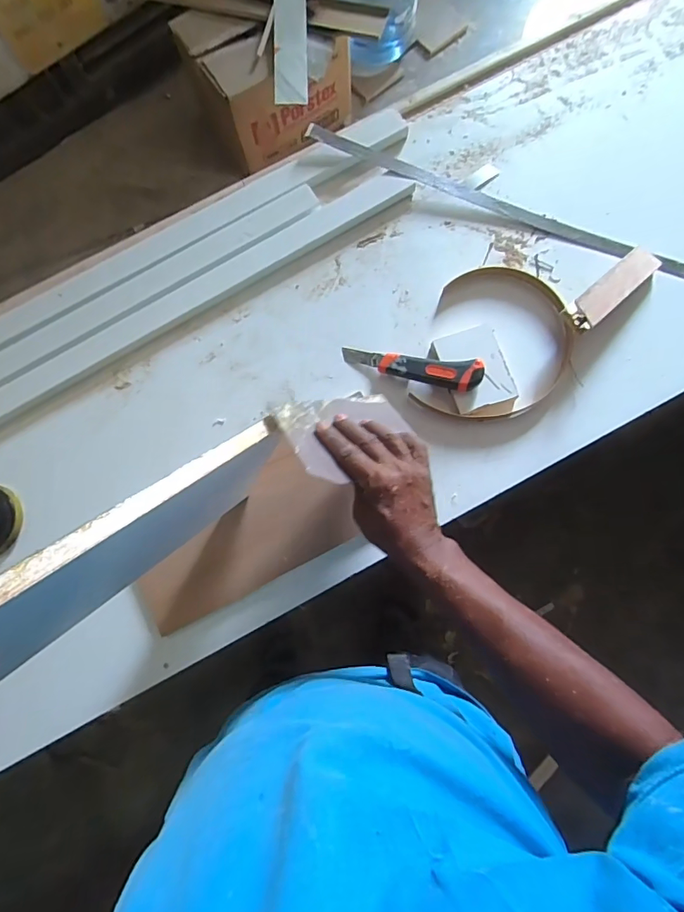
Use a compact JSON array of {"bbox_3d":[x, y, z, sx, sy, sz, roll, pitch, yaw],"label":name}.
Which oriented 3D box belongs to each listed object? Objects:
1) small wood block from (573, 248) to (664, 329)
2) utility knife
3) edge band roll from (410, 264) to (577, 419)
[{"bbox_3d":[0.358,-0.223,0.622,0.161,0.013,0.040,-40,79,-19],"label":"small wood block"},{"bbox_3d":[0.090,-0.119,0.635,0.185,0.020,0.038,13,78,18],"label":"utility knife"},{"bbox_3d":[0.211,-0.155,0.633,0.187,0.037,0.234,16,79,5],"label":"edge band roll"}]

